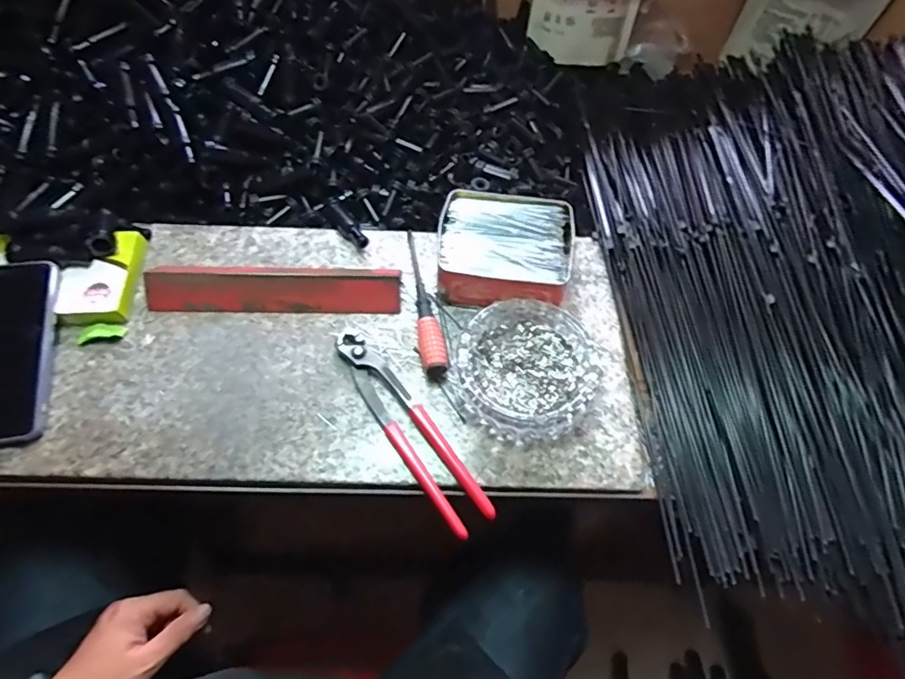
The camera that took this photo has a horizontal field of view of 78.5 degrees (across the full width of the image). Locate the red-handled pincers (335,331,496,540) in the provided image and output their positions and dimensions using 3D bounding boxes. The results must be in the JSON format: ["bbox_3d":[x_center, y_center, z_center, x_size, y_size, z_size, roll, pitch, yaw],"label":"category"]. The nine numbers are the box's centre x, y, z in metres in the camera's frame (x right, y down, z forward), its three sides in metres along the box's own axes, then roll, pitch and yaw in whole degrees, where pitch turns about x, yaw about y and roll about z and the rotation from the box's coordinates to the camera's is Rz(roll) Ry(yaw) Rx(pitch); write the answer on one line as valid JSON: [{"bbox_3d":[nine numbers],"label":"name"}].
[{"bbox_3d":[-0.038,0.069,0.456,0.038,0.014,0.197,-32,67,-18],"label":"red-handled pincers"}]

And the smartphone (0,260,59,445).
[{"bbox_3d":[-0.380,0.010,0.469,0.082,0.013,0.159,-9,71,3],"label":"smartphone"}]

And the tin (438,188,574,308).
[{"bbox_3d":[0.050,-0.084,0.526,0.122,0.043,0.108,2,61,-1],"label":"tin"}]

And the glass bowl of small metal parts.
[{"bbox_3d":[0.065,0.024,0.486,0.120,0.025,0.123,1,61,-2],"label":"glass bowl of small metal parts"}]

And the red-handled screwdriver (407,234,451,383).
[{"bbox_3d":[-0.031,-0.041,0.513,0.022,0.022,0.161,-10,62,-8],"label":"red-handled screwdriver"}]

